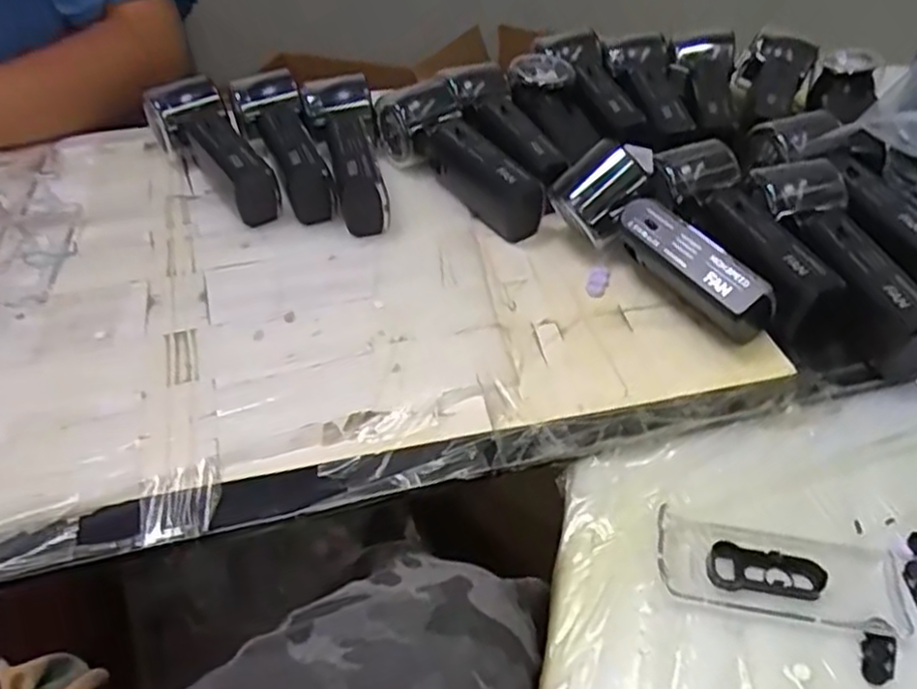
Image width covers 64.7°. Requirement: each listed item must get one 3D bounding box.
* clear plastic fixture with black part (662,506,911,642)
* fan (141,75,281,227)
[{"bbox_3d":[0.148,0.102,0.334,0.108,0.009,0.046,7,44,8],"label":"clear plastic fixture with black part"},{"bbox_3d":[-0.184,-0.148,0.549,0.054,0.047,0.152,-27,50,-21],"label":"fan"}]

